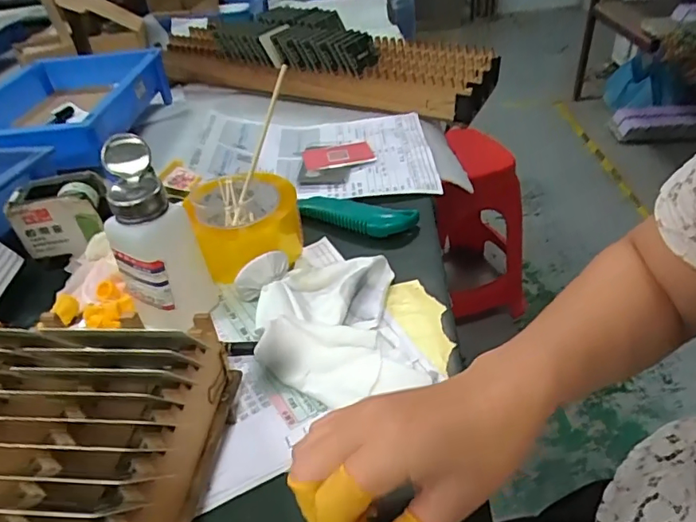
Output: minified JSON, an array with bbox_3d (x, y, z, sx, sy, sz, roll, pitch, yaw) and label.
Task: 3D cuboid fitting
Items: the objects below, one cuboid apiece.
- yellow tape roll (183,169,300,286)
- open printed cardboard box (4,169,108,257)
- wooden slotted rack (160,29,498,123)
[{"bbox_3d":[-0.096,-0.034,0.491,0.097,0.075,0.089,-17,39,-14],"label":"yellow tape roll"},{"bbox_3d":[-0.276,-0.047,0.501,0.084,0.056,0.056,-13,38,-10],"label":"open printed cardboard box"},{"bbox_3d":[-0.045,-0.304,0.799,0.530,0.072,0.197,4,39,13],"label":"wooden slotted rack"}]

